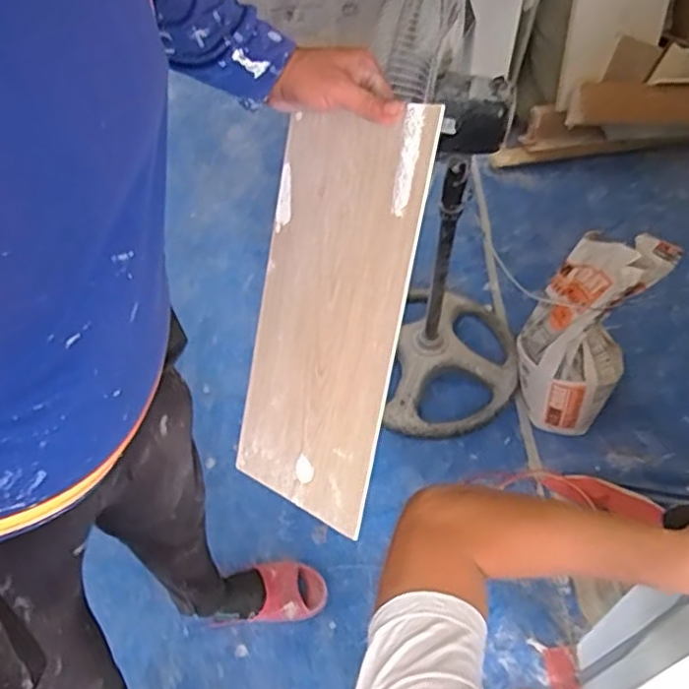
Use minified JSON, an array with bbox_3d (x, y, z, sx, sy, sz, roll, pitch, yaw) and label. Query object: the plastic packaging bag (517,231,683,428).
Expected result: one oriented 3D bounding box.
[{"bbox_3d":[0.531,-0.024,1.465,0.244,0.470,0.216,21,54,18],"label":"plastic packaging bag"}]

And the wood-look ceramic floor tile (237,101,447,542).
[{"bbox_3d":[-0.021,-0.026,0.632,0.177,0.381,0.006,20,15,39],"label":"wood-look ceramic floor tile"}]

